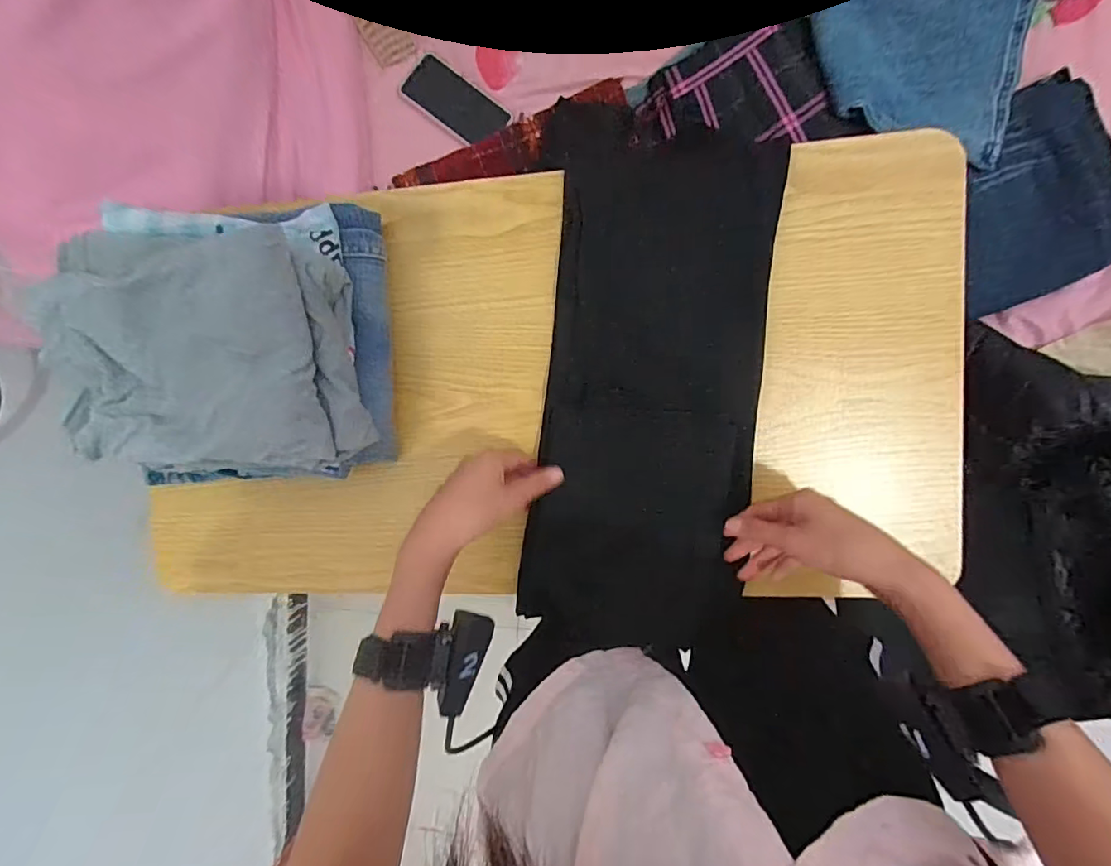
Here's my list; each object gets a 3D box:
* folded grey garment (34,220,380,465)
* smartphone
[{"bbox_3d":[-0.293,-0.065,0.431,0.239,0.071,0.193,-2,95,8],"label":"folded grey garment"},{"bbox_3d":[-0.146,-0.482,0.768,0.157,0.012,0.071,35,106,-5],"label":"smartphone"}]

